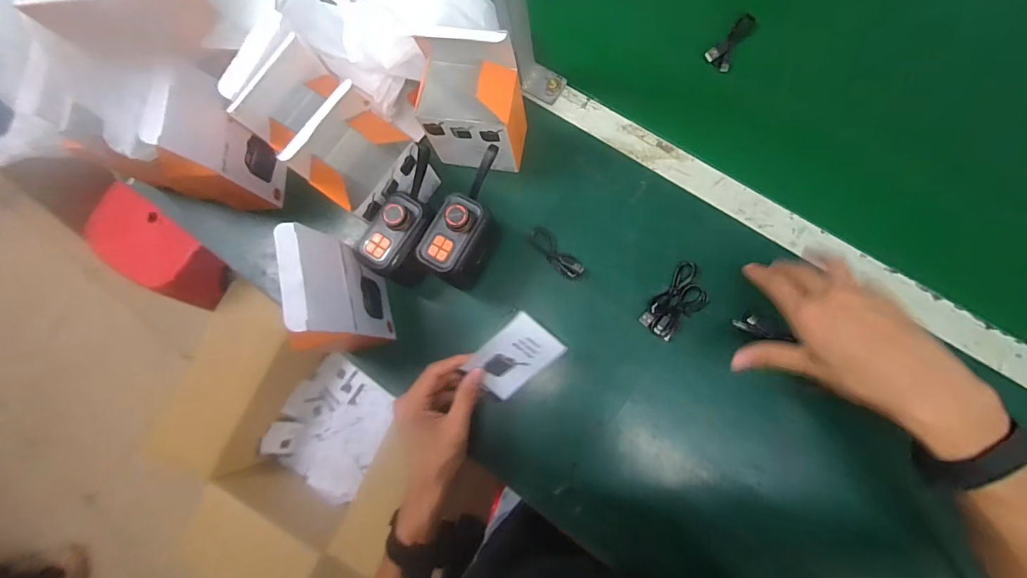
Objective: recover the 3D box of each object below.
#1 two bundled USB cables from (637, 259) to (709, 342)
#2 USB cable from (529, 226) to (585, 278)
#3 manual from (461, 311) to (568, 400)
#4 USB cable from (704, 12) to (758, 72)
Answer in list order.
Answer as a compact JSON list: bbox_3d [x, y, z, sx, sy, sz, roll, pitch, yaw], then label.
[{"bbox_3d":[0.185,0.016,0.491,0.047,0.012,0.086,37,86,12],"label":"two bundled USB cables"},{"bbox_3d":[0.050,-0.044,0.515,0.025,0.010,0.076,-42,77,-2],"label":"USB cable"},{"bbox_3d":[0.000,0.070,0.454,0.088,0.008,0.071,-40,117,15],"label":"manual"},{"bbox_3d":[0.269,-0.304,0.542,0.032,0.024,0.069,35,85,12],"label":"USB cable"}]

